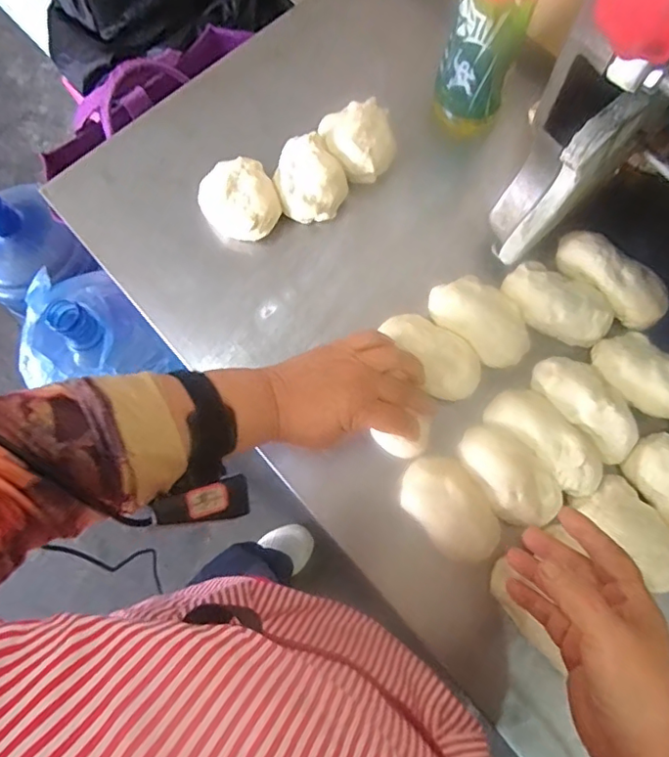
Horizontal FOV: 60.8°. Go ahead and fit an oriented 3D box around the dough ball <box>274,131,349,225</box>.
[{"bbox_3d":[-0.023,-0.187,0.544,0.066,0.051,0.082,-20,77,-5],"label":"dough ball"}]

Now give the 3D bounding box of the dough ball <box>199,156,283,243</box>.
[{"bbox_3d":[-0.089,-0.166,0.540,0.072,0.043,0.071,0,76,0],"label":"dough ball"}]

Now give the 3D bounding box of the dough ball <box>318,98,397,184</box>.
[{"bbox_3d":[0.023,-0.221,0.546,0.067,0.040,0.073,0,76,0],"label":"dough ball"}]

